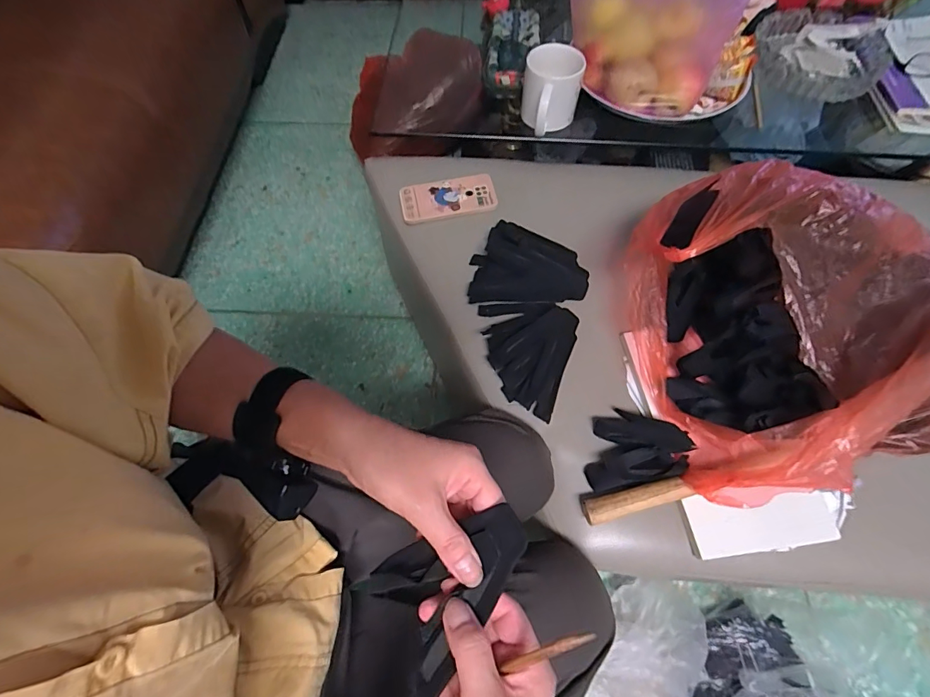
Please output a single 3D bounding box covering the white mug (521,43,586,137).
[{"bbox_3d":[0.132,-0.395,0.680,0.087,0.088,0.099,9,63,5],"label":"white mug"}]

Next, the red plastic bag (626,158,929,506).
[{"bbox_3d":[0.372,-0.026,0.501,0.304,0.209,0.329,-11,63,-5],"label":"red plastic bag"}]

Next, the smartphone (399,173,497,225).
[{"bbox_3d":[-0.027,-0.244,0.707,0.150,0.014,0.075,-9,63,-4],"label":"smartphone"}]

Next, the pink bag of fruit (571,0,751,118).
[{"bbox_3d":[0.297,-0.519,0.684,0.226,0.157,0.234,27,67,14],"label":"pink bag of fruit"}]

